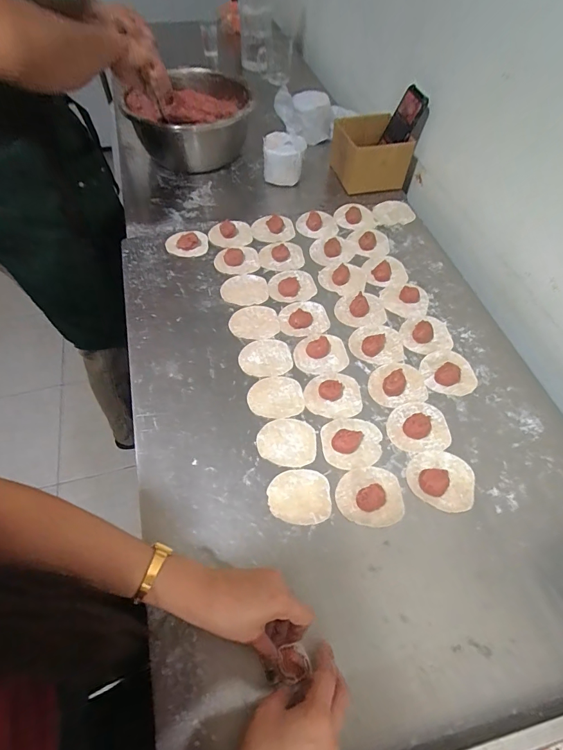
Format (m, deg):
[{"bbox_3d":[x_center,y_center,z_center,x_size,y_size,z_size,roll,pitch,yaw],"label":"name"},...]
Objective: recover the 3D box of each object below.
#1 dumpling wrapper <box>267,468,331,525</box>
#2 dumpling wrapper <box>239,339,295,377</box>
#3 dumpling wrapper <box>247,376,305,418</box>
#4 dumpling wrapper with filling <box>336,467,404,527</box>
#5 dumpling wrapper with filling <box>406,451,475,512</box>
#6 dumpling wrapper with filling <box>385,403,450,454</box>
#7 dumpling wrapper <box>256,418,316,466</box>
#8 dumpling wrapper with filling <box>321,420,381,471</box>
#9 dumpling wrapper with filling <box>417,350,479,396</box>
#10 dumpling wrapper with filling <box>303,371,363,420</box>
[{"bbox_3d":[0.023,0.154,0.502,0.077,0.004,0.067,0,57,-2],"label":"dumpling wrapper"},{"bbox_3d":[-0.025,-0.026,0.620,0.080,0.004,0.070,-10,63,-11],"label":"dumpling wrapper"},{"bbox_3d":[-0.008,0.032,0.580,0.079,0.004,0.068,-8,57,-7],"label":"dumpling wrapper"},{"bbox_3d":[0.113,0.150,0.495,0.082,0.024,0.071,-1,57,-3],"label":"dumpling wrapper with filling"},{"bbox_3d":[0.211,0.132,0.511,0.083,0.020,0.074,23,59,13],"label":"dumpling wrapper with filling"},{"bbox_3d":[0.193,0.070,0.552,0.084,0.019,0.074,-2,57,-3],"label":"dumpling wrapper with filling"},{"bbox_3d":[0.008,0.090,0.542,0.078,0.004,0.067,6,57,2],"label":"dumpling wrapper"},{"bbox_3d":[0.098,0.090,0.537,0.082,0.018,0.073,-2,57,-3],"label":"dumpling wrapper with filling"},{"bbox_3d":[0.260,-0.006,0.609,0.081,0.012,0.080,1,57,-1],"label":"dumpling wrapper with filling"},{"bbox_3d":[0.077,0.024,0.580,0.083,0.022,0.075,-1,57,-3],"label":"dumpling wrapper with filling"}]

